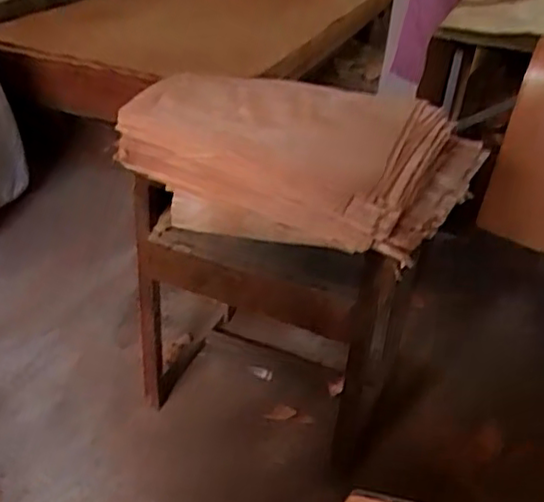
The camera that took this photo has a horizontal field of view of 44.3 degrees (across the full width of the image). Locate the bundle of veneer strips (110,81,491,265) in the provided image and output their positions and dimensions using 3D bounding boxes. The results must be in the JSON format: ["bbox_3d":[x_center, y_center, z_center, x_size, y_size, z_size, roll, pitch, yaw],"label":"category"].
[{"bbox_3d":[0.026,-0.191,1.336,0.697,0.181,0.363,16,36,18],"label":"bundle of veneer strips"}]

